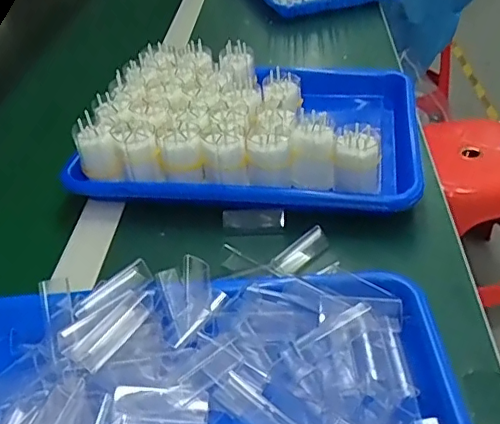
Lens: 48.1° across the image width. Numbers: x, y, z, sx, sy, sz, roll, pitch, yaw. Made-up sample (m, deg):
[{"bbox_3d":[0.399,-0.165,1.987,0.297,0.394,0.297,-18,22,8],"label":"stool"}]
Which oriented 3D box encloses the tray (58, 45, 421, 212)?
[{"bbox_3d":[0.007,-0.102,0.578,0.320,0.076,0.248,3,39,11],"label":"tray"}]

